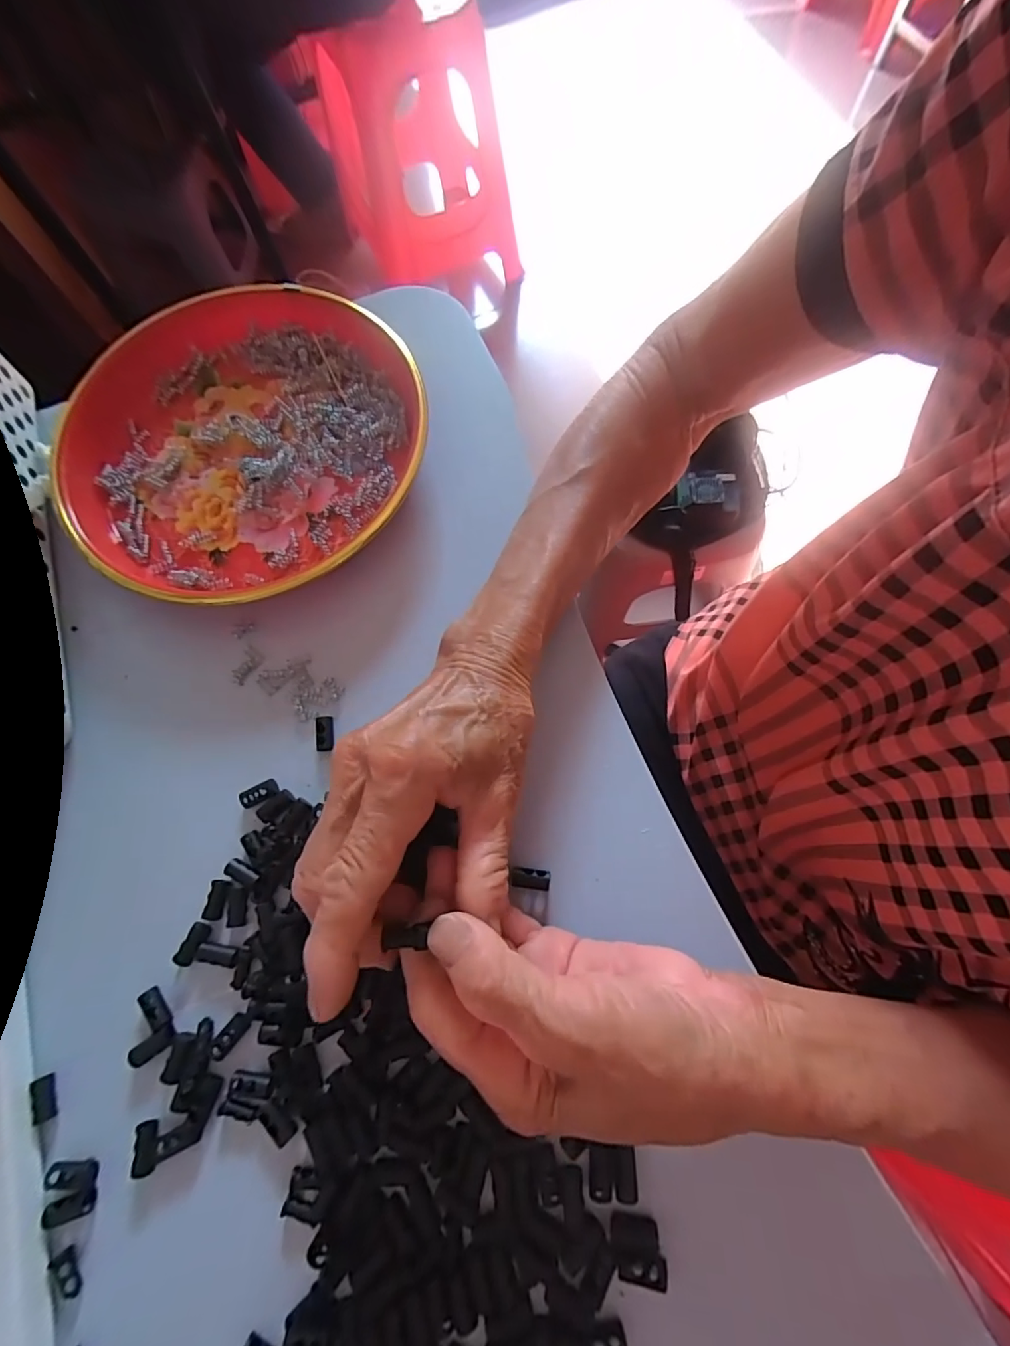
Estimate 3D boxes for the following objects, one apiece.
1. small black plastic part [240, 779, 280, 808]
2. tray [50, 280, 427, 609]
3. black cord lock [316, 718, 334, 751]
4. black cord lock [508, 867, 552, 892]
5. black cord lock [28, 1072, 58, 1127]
[{"bbox_3d":[-0.127,0.062,0.271,0.020,0.004,0.009,-26,72,-5],"label":"small black plastic part"},{"bbox_3d":[-0.158,-0.143,0.325,0.217,0.033,0.215,-41,74,-10],"label":"tray"},{"bbox_3d":[-0.097,0.032,0.280,0.010,0.008,0.018,-6,72,1],"label":"black cord lock"},{"bbox_3d":[0.013,0.099,0.252,0.018,0.005,0.009,4,72,5],"label":"black cord lock"},{"bbox_3d":[-0.207,0.190,0.235,0.008,0.004,0.018,-28,73,-6],"label":"black cord lock"}]

